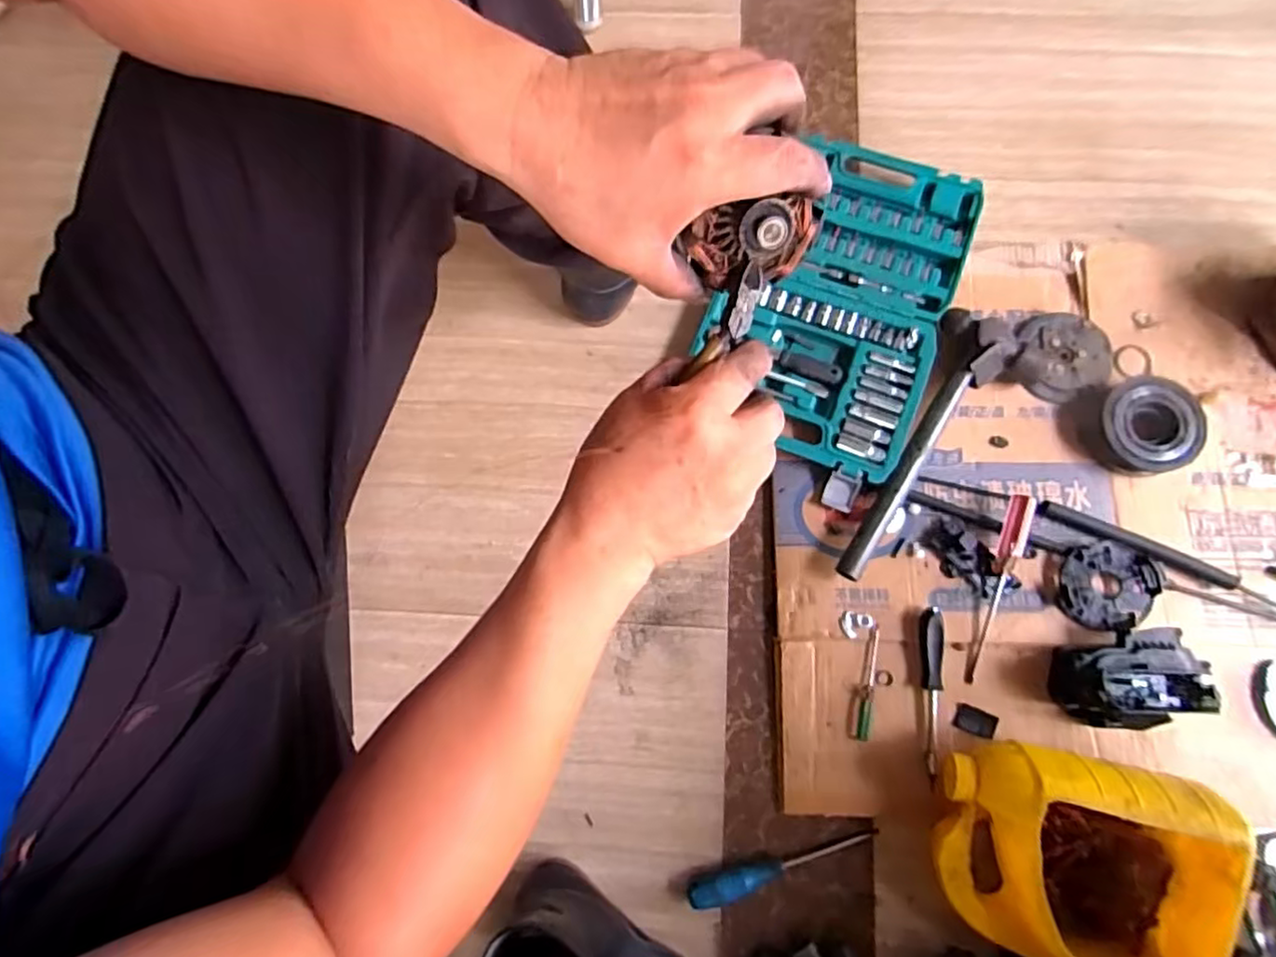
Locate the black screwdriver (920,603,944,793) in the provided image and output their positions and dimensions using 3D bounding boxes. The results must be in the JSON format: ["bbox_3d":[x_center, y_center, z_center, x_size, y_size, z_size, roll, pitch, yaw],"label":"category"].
[{"bbox_3d":[0.296,0.215,0.638,0.018,0.025,0.166,3,79,3],"label":"black screwdriver"}]

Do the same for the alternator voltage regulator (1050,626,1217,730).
[{"bbox_3d":[0.468,0.193,0.609,0.121,0.068,0.080,-17,78,-1],"label":"alternator voltage regulator"}]

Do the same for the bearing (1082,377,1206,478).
[{"bbox_3d":[0.542,-0.056,0.687,0.107,0.037,0.104,0,79,2],"label":"bearing"}]

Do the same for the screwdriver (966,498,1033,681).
[{"bbox_3d":[0.372,0.112,0.660,0.021,0.021,0.197,18,85,5],"label":"screwdriver"}]

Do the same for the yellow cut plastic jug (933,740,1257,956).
[{"bbox_3d":[0.384,0.338,0.562,0.222,0.116,0.176,10,79,4],"label":"yellow cut plastic jug"}]

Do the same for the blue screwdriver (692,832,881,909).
[{"bbox_3d":[0.144,0.388,0.632,0.192,0.031,0.028,-14,78,0],"label":"blue screwdriver"}]

